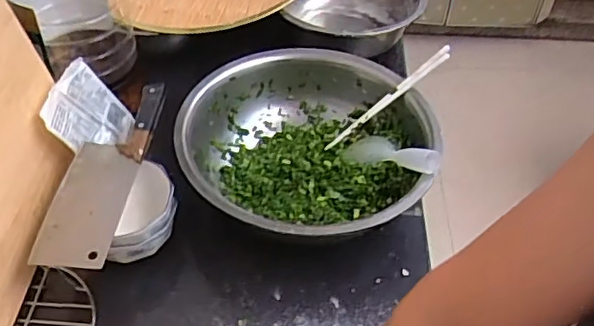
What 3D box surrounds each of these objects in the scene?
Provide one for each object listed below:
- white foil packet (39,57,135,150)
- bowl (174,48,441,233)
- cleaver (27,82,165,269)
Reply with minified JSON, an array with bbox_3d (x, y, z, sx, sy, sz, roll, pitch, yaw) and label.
[{"bbox_3d":[-0.278,-0.064,0.797,0.012,0.123,0.119,-15,42,28],"label":"white foil packet"},{"bbox_3d":[0.009,-0.017,0.804,0.314,0.109,0.332,1,46,-1],"label":"bowl"},{"bbox_3d":[-0.234,0.003,0.718,0.091,0.028,0.278,6,47,4],"label":"cleaver"}]

